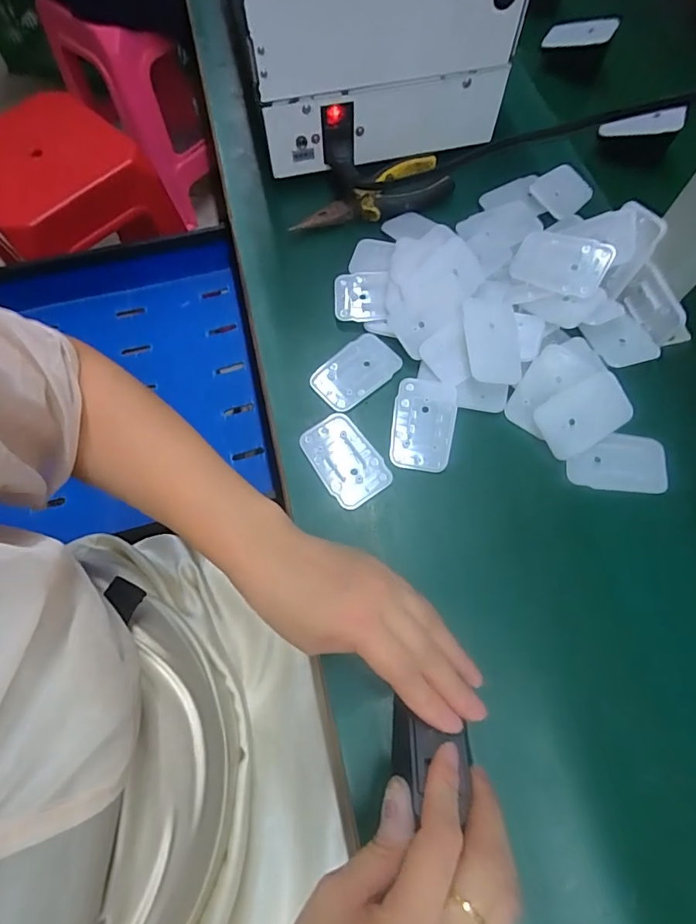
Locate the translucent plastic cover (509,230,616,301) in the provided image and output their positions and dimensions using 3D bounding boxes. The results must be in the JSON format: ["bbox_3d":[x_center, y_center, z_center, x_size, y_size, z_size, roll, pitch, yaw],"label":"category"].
[{"bbox_3d":[0.167,-0.157,0.363,0.069,0.007,0.048,27,90,22],"label":"translucent plastic cover"}]

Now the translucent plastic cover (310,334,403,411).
[{"bbox_3d":[0.006,-0.072,0.360,0.068,0.004,0.043,-38,73,-12],"label":"translucent plastic cover"}]

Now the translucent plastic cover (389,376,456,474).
[{"bbox_3d":[0.056,-0.028,0.341,0.044,0.009,0.069,10,70,5],"label":"translucent plastic cover"}]

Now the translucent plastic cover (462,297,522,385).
[{"bbox_3d":[0.110,-0.092,0.350,0.044,0.007,0.068,3,76,-16],"label":"translucent plastic cover"}]

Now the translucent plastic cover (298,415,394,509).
[{"bbox_3d":[-0.002,-0.002,0.336,0.043,0.004,0.069,-35,72,-11],"label":"translucent plastic cover"}]

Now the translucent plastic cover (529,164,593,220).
[{"bbox_3d":[0.201,-0.252,0.427,0.062,0.005,0.045,-38,85,-18],"label":"translucent plastic cover"}]

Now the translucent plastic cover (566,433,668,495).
[{"bbox_3d":[0.194,0.001,0.332,0.070,0.004,0.041,5,77,2],"label":"translucent plastic cover"}]

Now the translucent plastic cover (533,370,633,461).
[{"bbox_3d":[0.173,-0.035,0.335,0.066,0.006,0.044,-32,89,-2],"label":"translucent plastic cover"}]

